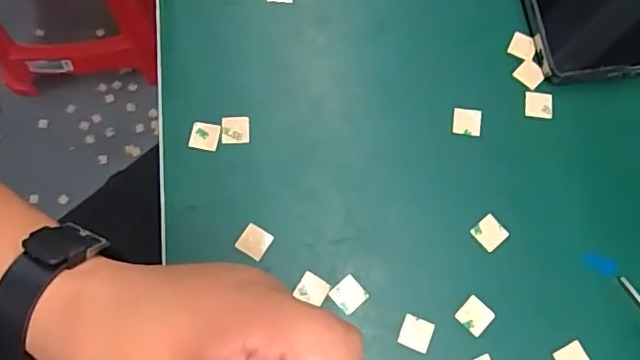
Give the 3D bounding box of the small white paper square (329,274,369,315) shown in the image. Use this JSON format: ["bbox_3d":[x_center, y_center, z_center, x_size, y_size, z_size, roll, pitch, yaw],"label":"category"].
[{"bbox_3d":[0.015,0.059,0.294,0.016,0.004,0.016,-41,78,-13],"label":"small white paper square"}]

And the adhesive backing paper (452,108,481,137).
[{"bbox_3d":[0.084,-0.033,0.325,0.016,0.004,0.016,7,82,-6],"label":"adhesive backing paper"}]

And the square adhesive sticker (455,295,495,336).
[{"bbox_3d":[0.080,0.070,0.294,0.016,0.004,0.016,42,75,9],"label":"square adhesive sticker"}]

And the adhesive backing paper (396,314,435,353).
[{"bbox_3d":[0.049,0.078,0.289,0.016,0.004,0.015,21,74,5],"label":"adhesive backing paper"}]

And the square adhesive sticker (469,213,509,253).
[{"bbox_3d":[0.092,0.029,0.308,0.016,0.004,0.016,-40,82,-13],"label":"square adhesive sticker"}]

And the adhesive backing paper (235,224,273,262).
[{"bbox_3d":[-0.035,0.033,0.302,0.015,0.004,0.016,30,75,7],"label":"adhesive backing paper"}]

